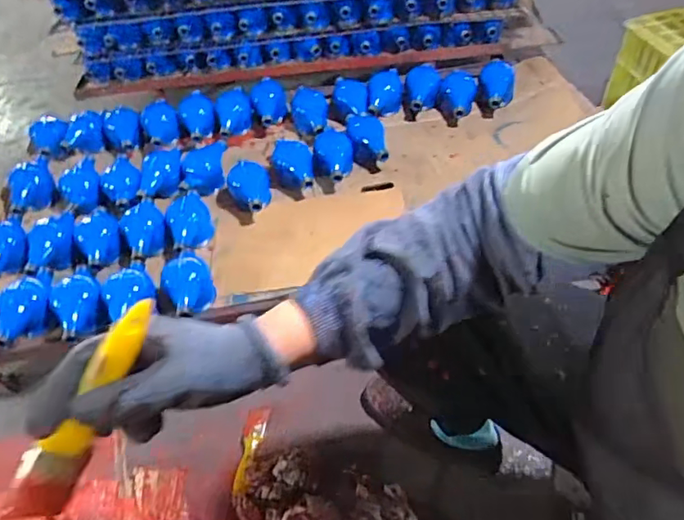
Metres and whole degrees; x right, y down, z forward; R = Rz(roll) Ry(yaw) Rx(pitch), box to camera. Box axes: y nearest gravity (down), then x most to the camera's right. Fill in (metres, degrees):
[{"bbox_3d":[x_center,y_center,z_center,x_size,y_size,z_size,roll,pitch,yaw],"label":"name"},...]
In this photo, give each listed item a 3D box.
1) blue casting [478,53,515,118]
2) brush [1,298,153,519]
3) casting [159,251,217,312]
[{"bbox_3d":[0.404,-0.466,1.393,0.093,0.085,0.149,7,49,12],"label":"blue casting"},{"bbox_3d":[-0.166,0.098,0.344,0.024,0.034,0.167,34,99,30],"label":"brush"},{"bbox_3d":[-0.285,0.040,0.987,0.087,0.080,0.091,-23,50,-14],"label":"casting"}]

